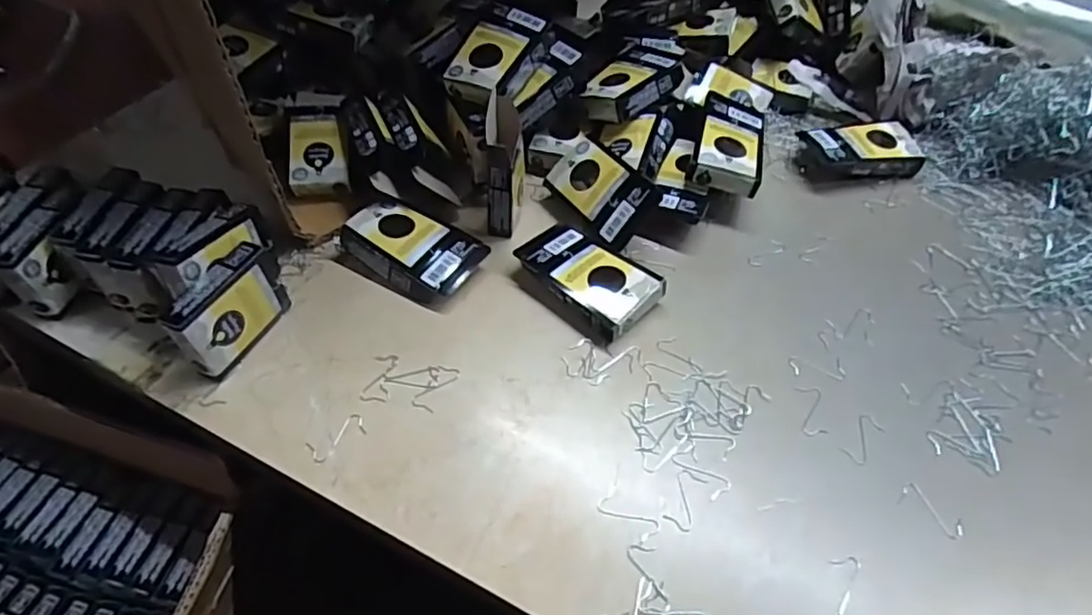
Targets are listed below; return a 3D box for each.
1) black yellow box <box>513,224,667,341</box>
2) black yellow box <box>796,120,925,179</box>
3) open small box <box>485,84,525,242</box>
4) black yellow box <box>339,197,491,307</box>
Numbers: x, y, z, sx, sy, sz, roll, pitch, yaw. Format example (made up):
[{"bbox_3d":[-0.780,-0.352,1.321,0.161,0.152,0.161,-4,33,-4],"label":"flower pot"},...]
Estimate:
[{"bbox_3d":[0.028,-0.022,0.450,0.056,0.024,0.099,-37,61,-26],"label":"black yellow box"},{"bbox_3d":[0.270,-0.133,0.540,0.090,0.026,0.054,-9,52,-8],"label":"black yellow box"},{"bbox_3d":[-0.029,-0.107,0.470,0.022,0.092,0.066,6,51,4],"label":"open small box"},{"bbox_3d":[-0.099,-0.044,0.460,0.096,0.029,0.058,25,55,19],"label":"black yellow box"}]

